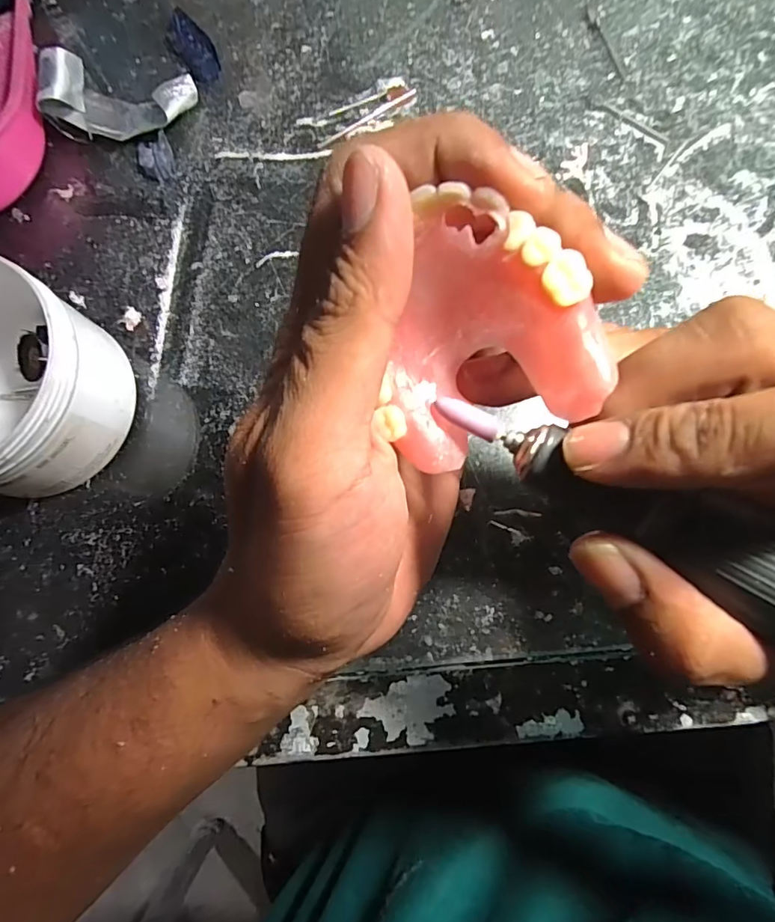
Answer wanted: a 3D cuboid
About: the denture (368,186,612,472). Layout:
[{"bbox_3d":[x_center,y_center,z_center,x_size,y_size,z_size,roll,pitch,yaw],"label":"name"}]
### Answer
[{"bbox_3d":[0.020,-0.029,0.112,0.049,0.023,0.051,-17,106,41],"label":"denture"}]

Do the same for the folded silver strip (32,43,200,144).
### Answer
[{"bbox_3d":[-0.138,-0.187,0.252,0.069,0.028,0.030,4,81,3],"label":"folded silver strip"}]

